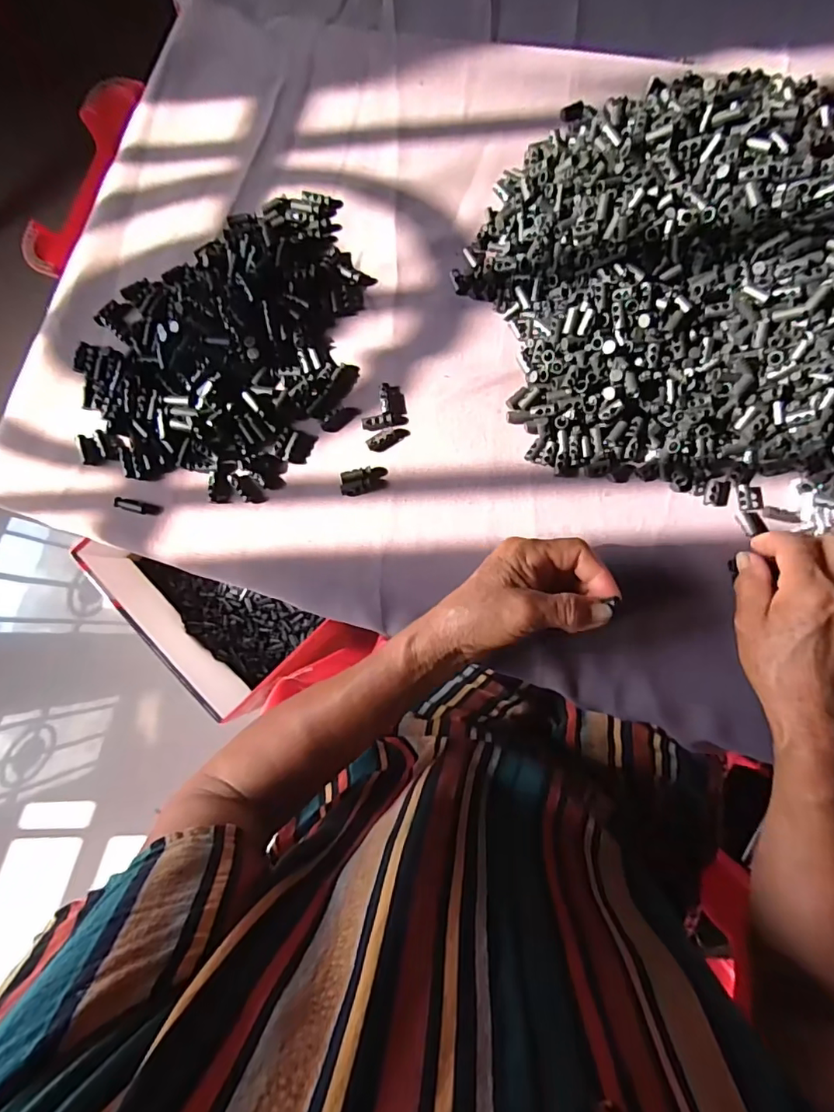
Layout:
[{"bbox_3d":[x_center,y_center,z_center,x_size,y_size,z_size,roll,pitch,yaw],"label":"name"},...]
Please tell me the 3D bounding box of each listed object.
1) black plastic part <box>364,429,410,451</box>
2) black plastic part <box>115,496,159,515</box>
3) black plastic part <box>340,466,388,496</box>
[{"bbox_3d":[-0.022,-0.091,0.402,0.033,0.004,0.011,-25,83,0],"label":"black plastic part"},{"bbox_3d":[-0.223,-0.039,0.404,0.025,0.005,0.009,12,84,4],"label":"black plastic part"},{"bbox_3d":[-0.040,-0.057,0.398,0.035,0.009,0.019,-9,83,2],"label":"black plastic part"}]

